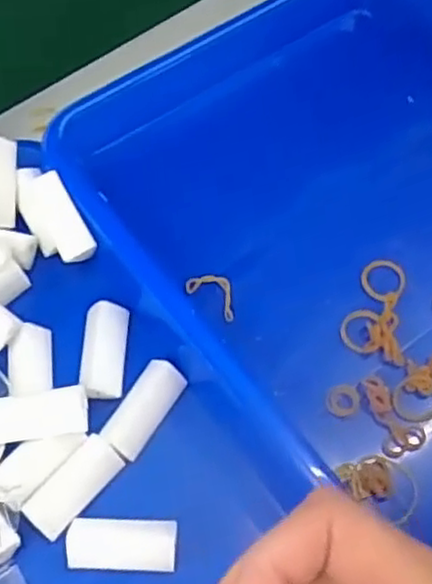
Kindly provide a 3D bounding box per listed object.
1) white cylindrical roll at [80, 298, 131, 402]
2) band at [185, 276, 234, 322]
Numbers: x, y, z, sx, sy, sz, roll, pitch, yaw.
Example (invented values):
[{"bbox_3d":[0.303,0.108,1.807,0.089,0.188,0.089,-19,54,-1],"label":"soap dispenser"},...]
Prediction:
[{"bbox_3d":[-0.054,0.028,0.333,0.020,0.015,0.047,2,63,1],"label":"white cylindrical roll"},{"bbox_3d":[0.000,0.000,0.350,0.029,0.004,0.017,34,68,16],"label":"band"}]

